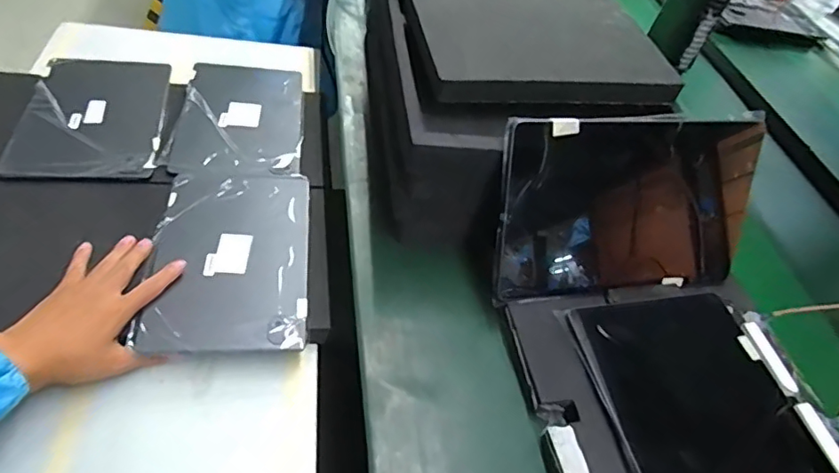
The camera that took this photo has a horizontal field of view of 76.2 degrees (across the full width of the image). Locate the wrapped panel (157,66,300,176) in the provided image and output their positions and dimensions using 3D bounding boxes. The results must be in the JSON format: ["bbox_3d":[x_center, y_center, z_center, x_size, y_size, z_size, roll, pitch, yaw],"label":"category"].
[{"bbox_3d":[-0.262,-0.180,0.792,0.168,0.024,0.253,0,45,-7],"label":"wrapped panel"}]

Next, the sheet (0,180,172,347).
[{"bbox_3d":[-0.428,0.015,0.581,0.249,0.018,0.220,0,50,-13],"label":"sheet"}]

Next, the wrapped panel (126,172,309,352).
[{"bbox_3d":[-0.216,0.016,0.622,0.165,0.009,0.247,1,50,-12],"label":"wrapped panel"}]

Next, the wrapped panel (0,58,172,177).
[{"bbox_3d":[-0.447,-0.172,0.735,0.171,0.022,0.251,-2,51,-15],"label":"wrapped panel"}]

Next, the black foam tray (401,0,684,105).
[{"bbox_3d":[0.110,-0.285,0.630,0.267,0.025,0.380,-3,53,-13],"label":"black foam tray"}]

